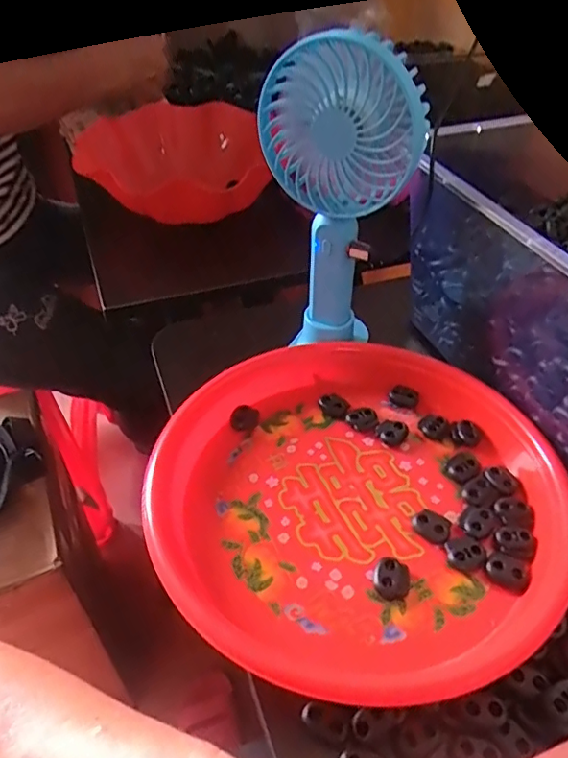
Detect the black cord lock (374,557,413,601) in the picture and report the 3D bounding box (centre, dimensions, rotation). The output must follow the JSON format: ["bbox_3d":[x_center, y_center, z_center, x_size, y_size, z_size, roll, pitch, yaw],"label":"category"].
[{"bbox_3d":[0.058,0.107,0.295,0.019,0.009,0.021,6,44,7],"label":"black cord lock"}]

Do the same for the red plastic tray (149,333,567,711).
[{"bbox_3d":[0.045,0.062,0.330,0.226,0.032,0.234,8,45,9],"label":"red plastic tray"}]

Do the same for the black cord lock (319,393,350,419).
[{"bbox_3d":[0.035,0.019,0.387,0.021,0.009,0.015,11,45,12],"label":"black cord lock"}]

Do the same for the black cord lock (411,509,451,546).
[{"bbox_3d":[0.084,0.085,0.318,0.021,0.008,0.015,18,47,19],"label":"black cord lock"}]

